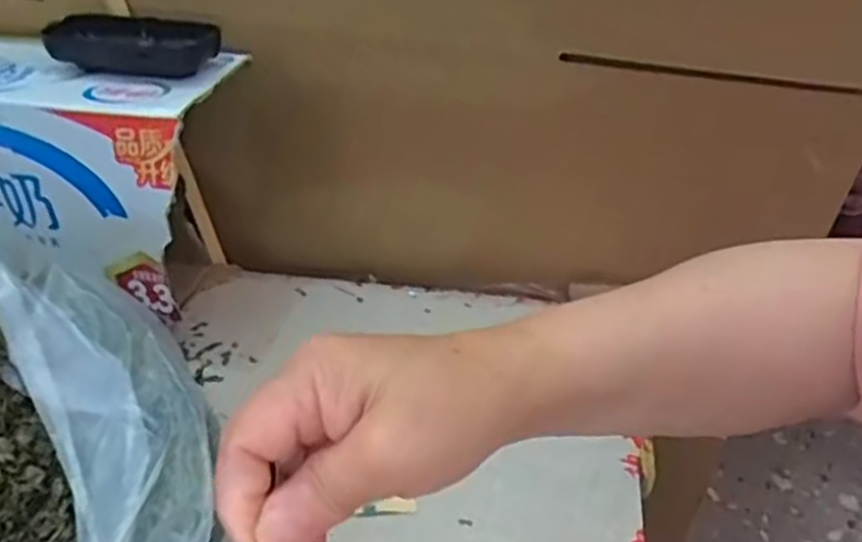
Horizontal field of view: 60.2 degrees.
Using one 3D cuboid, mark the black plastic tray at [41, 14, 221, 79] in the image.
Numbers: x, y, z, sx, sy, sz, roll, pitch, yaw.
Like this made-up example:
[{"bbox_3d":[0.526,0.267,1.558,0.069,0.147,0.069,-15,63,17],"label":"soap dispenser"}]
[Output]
[{"bbox_3d":[-0.198,-0.153,0.505,0.111,0.027,0.054,6,35,4],"label":"black plastic tray"}]

